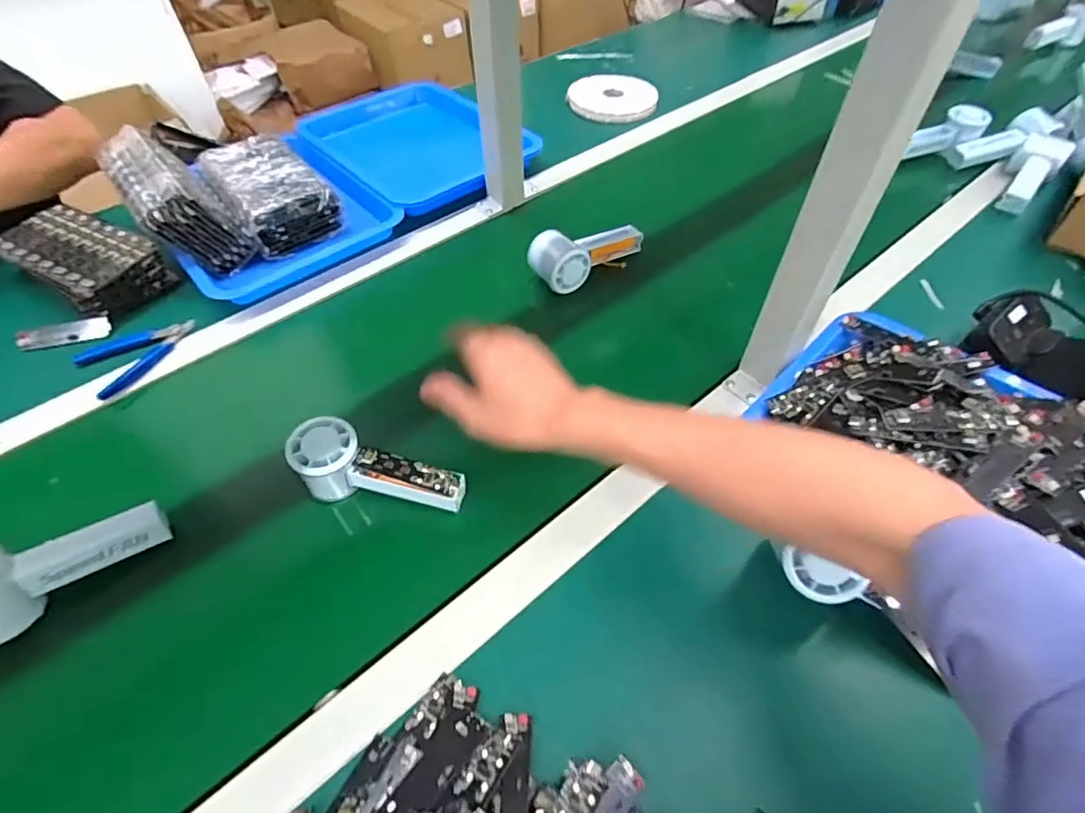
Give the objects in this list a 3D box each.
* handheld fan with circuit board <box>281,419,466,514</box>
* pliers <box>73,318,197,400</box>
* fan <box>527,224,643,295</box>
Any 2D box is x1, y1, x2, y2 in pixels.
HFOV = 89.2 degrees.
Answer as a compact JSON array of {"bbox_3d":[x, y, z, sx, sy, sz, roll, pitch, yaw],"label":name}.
[{"bbox_3d":[-0.142,0.059,0.470,0.154,0.043,0.063,15,53,13],"label":"handheld fan with circuit board"},{"bbox_3d":[-0.433,-0.056,0.590,0.115,0.015,0.069,-28,56,-20],"label":"pliers"},{"bbox_3d":[0.056,-0.195,0.676,0.151,0.048,0.067,-29,57,-21],"label":"fan"}]

